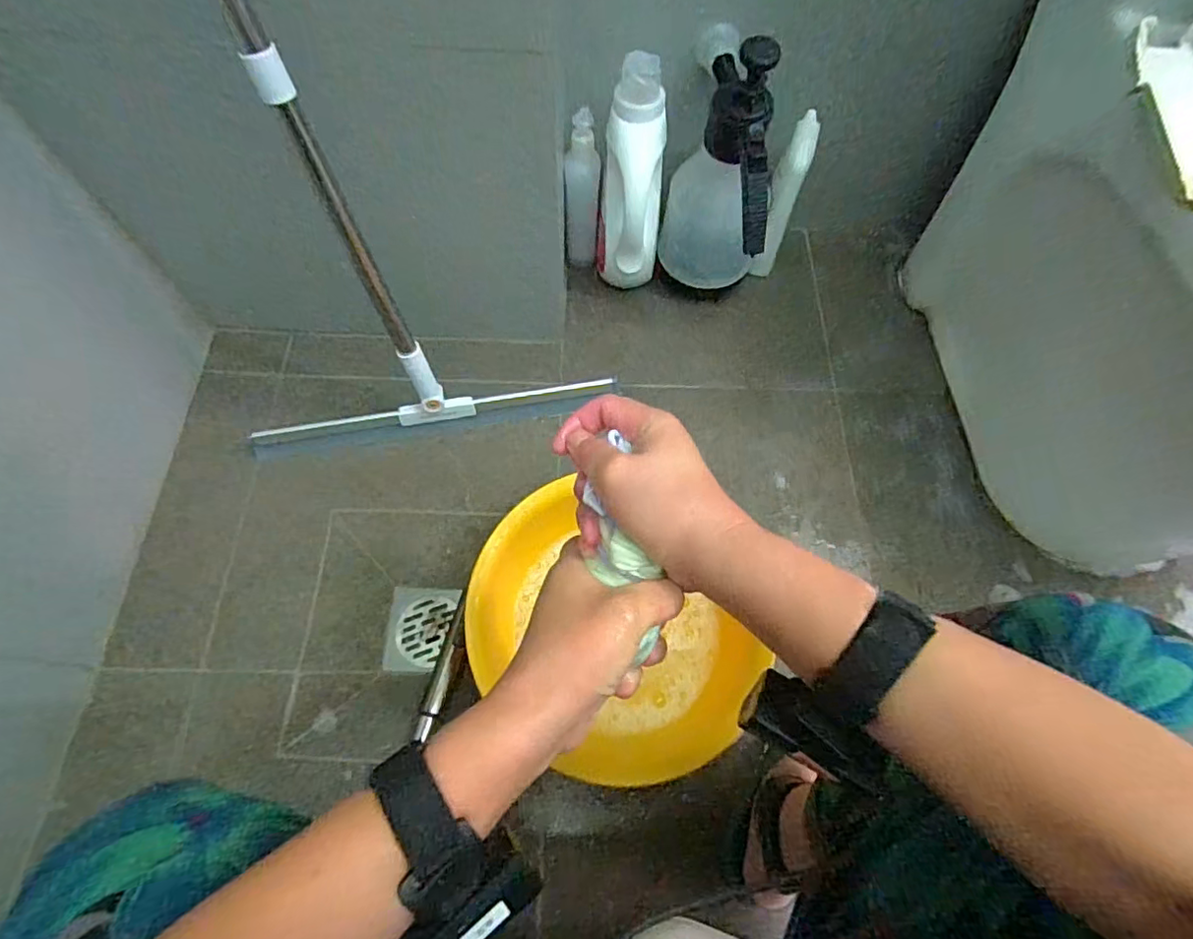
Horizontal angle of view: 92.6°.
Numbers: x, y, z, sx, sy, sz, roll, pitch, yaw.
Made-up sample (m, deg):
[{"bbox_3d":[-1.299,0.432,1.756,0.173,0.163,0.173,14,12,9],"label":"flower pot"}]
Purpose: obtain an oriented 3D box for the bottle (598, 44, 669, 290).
[{"bbox_3d":[0.046,-0.362,0.735,0.084,0.273,0.093,3,65,0],"label":"bottle"}]

